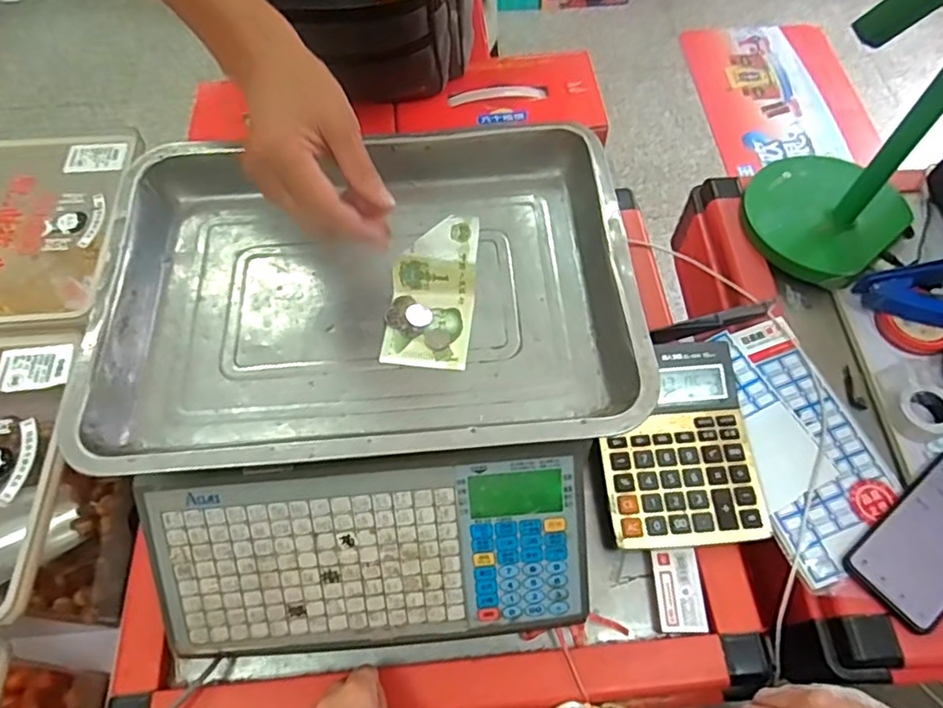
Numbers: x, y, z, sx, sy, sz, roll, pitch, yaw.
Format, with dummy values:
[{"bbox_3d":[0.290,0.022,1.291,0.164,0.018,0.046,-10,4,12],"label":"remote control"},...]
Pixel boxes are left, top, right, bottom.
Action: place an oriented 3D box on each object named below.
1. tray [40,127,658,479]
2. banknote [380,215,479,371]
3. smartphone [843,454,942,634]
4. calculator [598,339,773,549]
[{"bbox_3d":[-0.075,-0.049,0.456,0.368,0.051,0.268,-3,61,-1],"label":"tray"},{"bbox_3d":[-0.030,-0.044,0.445,0.062,0.053,0.095,5,61,3],"label":"banknote"},{"bbox_3d":[0.397,0.156,0.525,0.158,0.014,0.075,-35,66,-17],"label":"smartphone"},{"bbox_3d":[0.187,0.079,0.563,0.135,0.033,0.180,-4,61,-2],"label":"calculator"}]

